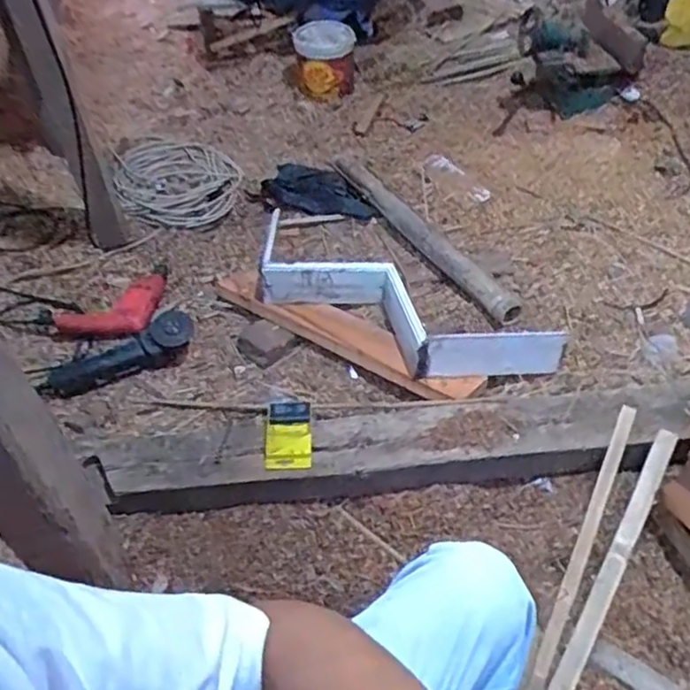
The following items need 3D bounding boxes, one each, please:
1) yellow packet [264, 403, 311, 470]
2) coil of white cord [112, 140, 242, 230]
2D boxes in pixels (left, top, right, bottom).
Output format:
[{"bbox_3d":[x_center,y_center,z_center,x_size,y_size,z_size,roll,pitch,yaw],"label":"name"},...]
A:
[{"bbox_3d":[-0.093,0.146,1.113,0.074,0.014,0.130,-4,46,1],"label":"yellow packet"},{"bbox_3d":[-0.437,-0.440,1.769,0.307,0.071,0.480,-19,47,-12],"label":"coil of white cord"}]

